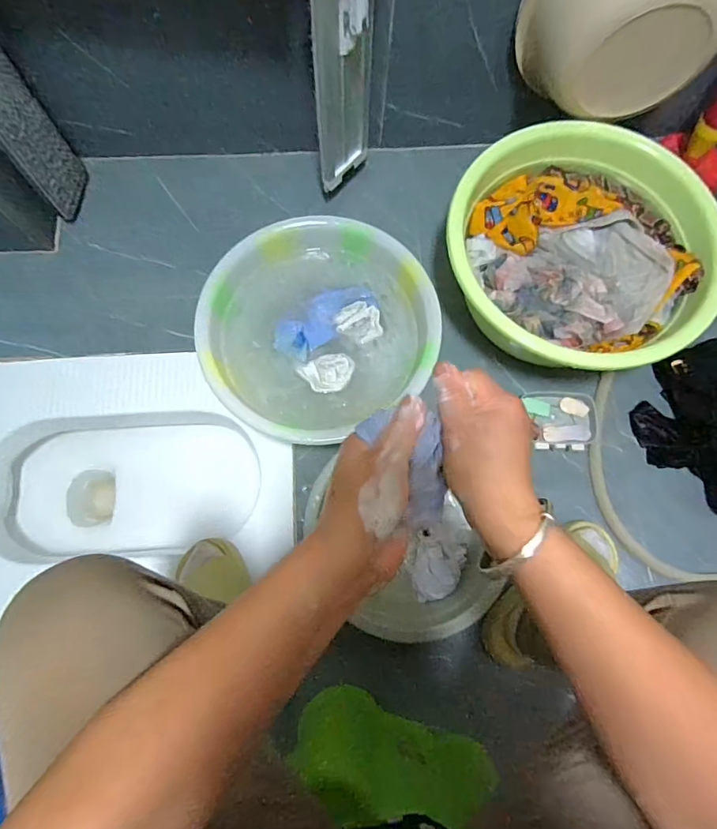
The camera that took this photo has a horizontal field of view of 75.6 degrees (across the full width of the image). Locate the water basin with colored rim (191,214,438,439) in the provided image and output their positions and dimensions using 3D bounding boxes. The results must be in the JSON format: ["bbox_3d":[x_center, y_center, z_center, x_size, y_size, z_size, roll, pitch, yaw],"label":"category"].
[{"bbox_3d":[-0.063,-0.132,0.732,0.342,0.113,0.321,1,75,-2],"label":"water basin with colored rim"}]

